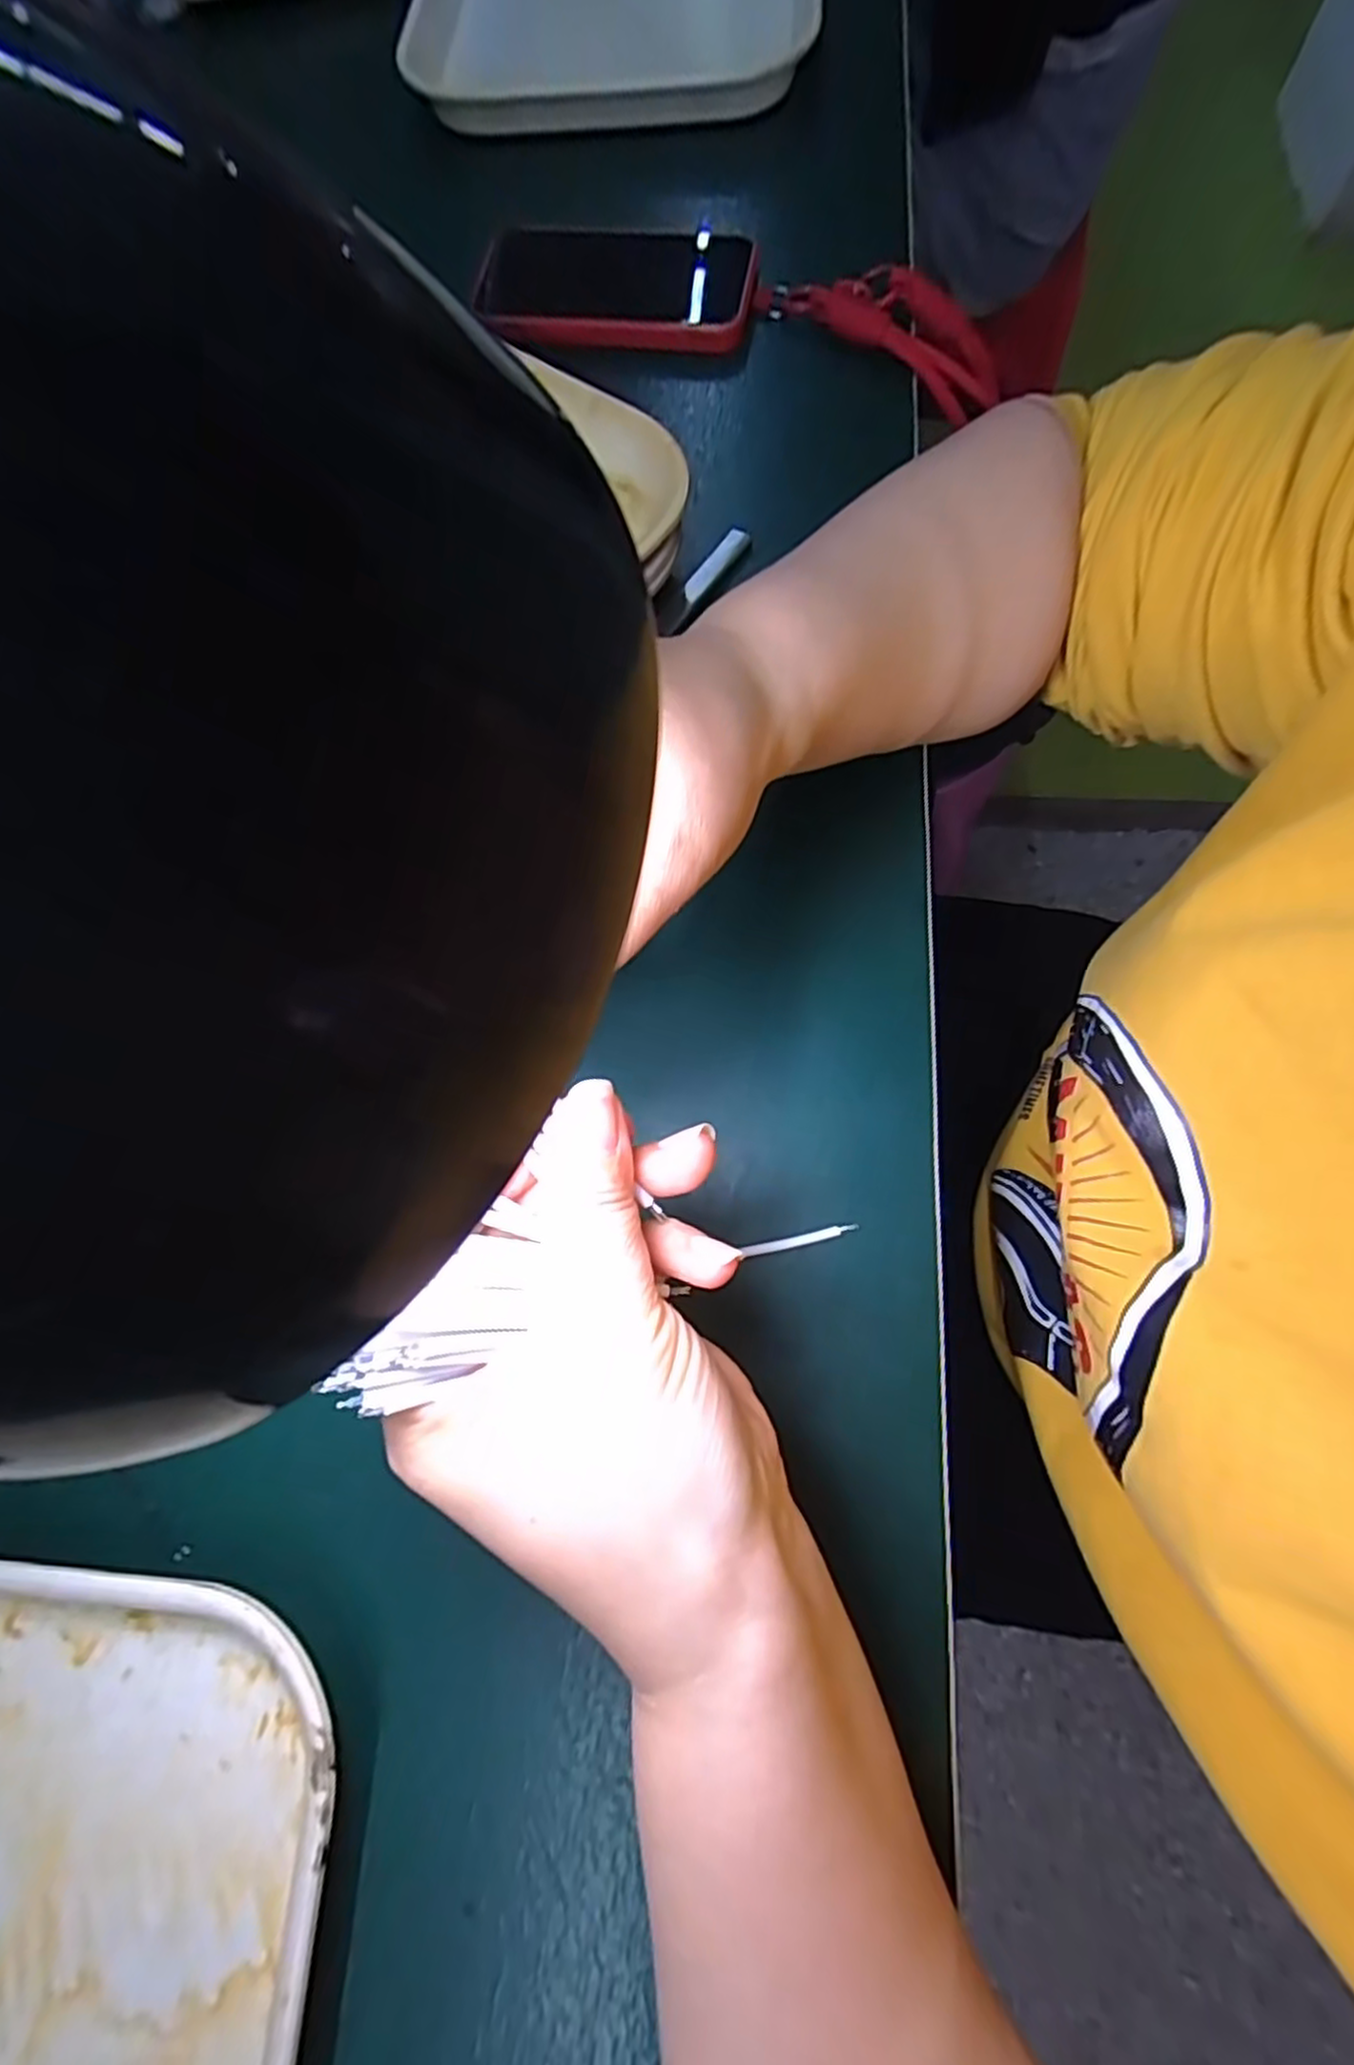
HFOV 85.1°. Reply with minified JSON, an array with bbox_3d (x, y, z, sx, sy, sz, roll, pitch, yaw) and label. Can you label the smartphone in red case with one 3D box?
[{"bbox_3d":[-0.030,-0.377,0.368,0.134,0.010,0.084,7,74,5],"label":"smartphone in red case"}]

